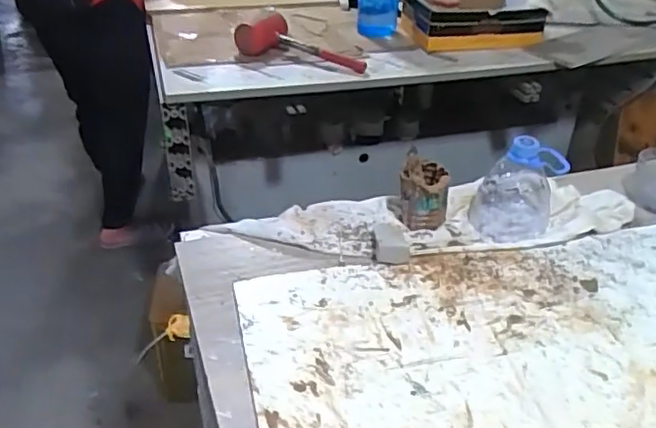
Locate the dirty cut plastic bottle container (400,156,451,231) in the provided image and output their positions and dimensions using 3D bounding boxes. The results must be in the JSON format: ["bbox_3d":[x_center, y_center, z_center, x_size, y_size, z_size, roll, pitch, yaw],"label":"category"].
[{"bbox_3d":[0.127,-0.024,0.806,0.060,0.076,0.060,9,35,12],"label":"dirty cut plastic bottle container"}]

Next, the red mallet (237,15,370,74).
[{"bbox_3d":[-0.067,-0.379,1.394,0.324,0.068,0.109,25,40,31],"label":"red mallet"}]

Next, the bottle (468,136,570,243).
[{"bbox_3d":[0.244,-0.041,0.789,0.101,0.118,0.105,11,35,15],"label":"bottle"}]

